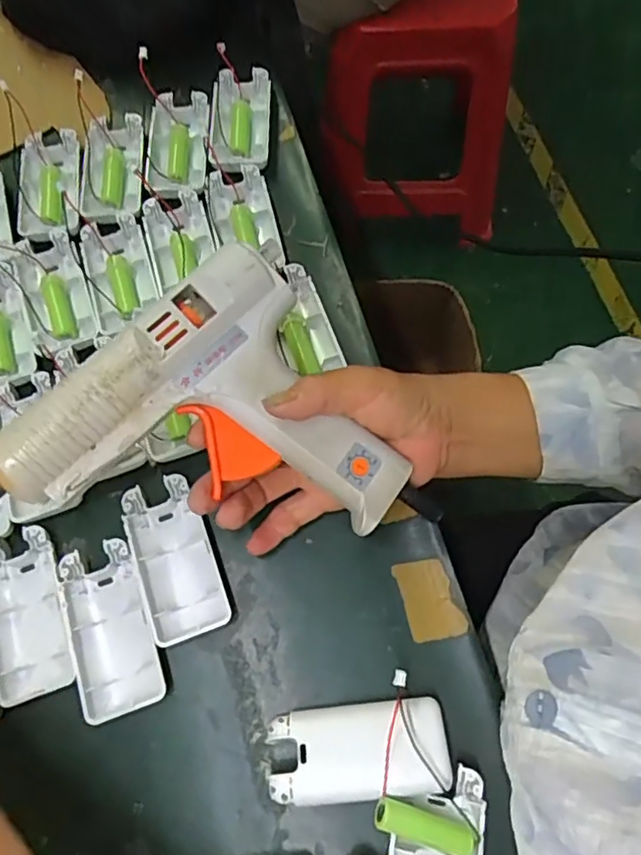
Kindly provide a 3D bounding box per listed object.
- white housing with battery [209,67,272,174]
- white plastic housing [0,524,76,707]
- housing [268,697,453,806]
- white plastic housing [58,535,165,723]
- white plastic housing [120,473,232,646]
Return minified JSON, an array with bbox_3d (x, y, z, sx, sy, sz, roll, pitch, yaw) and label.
[{"bbox_3d":[-0.063,-0.242,0.466,0.044,0.019,0.089,0,70,2],"label":"white housing with battery"},{"bbox_3d":[-0.172,0.108,0.352,0.044,0.016,0.093,-19,70,-5],"label":"white plastic housing"},{"bbox_3d":[0.020,0.168,0.311,0.092,0.011,0.045,-6,57,2],"label":"housing"},{"bbox_3d":[-0.121,0.114,0.342,0.043,0.013,0.093,-18,70,-4],"label":"white plastic housing"},{"bbox_3d":[-0.087,0.077,0.354,0.044,0.011,0.093,-20,70,-5],"label":"white plastic housing"}]

